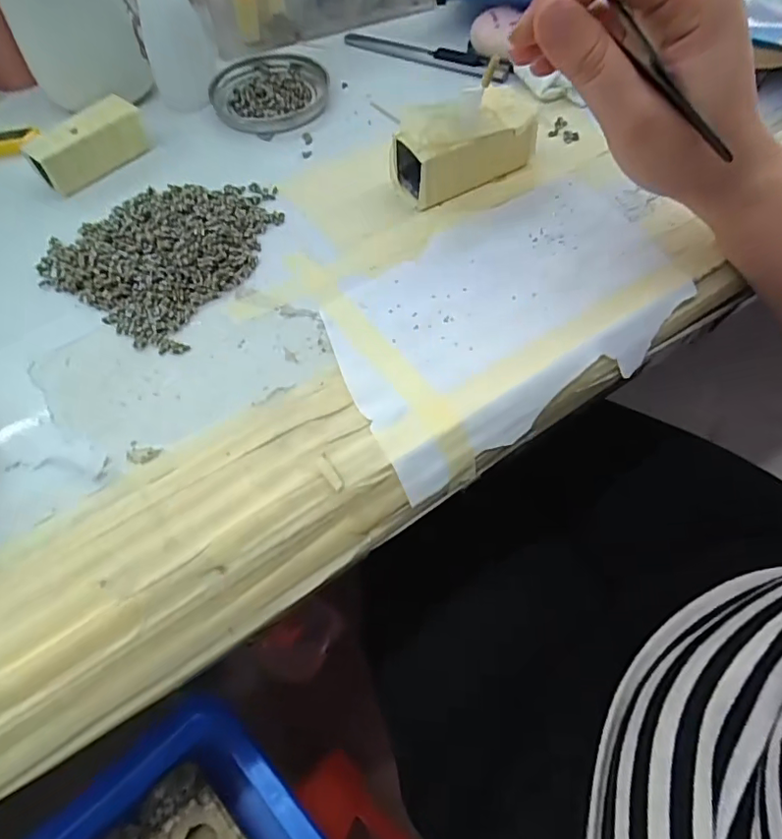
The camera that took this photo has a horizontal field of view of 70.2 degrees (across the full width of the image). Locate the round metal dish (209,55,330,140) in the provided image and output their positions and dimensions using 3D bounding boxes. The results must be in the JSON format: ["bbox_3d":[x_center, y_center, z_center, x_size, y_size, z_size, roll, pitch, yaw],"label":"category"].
[{"bbox_3d":[-0.082,-0.221,0.376,0.077,0.010,0.083,-1,58,1],"label":"round metal dish"}]

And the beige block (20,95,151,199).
[{"bbox_3d":[-0.178,-0.162,0.329,0.021,0.027,0.066,36,66,21],"label":"beige block"}]

